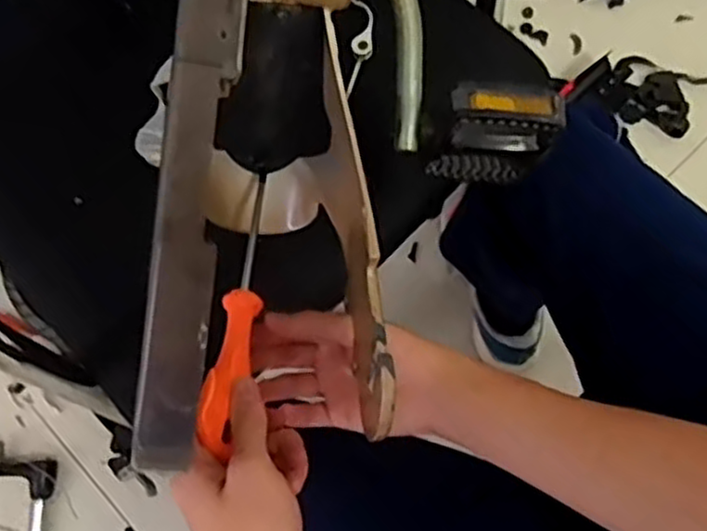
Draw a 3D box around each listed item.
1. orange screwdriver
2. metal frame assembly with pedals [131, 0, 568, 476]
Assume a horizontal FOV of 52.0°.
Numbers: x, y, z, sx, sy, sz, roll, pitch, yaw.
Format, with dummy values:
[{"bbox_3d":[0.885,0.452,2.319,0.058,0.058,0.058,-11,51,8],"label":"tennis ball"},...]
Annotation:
[{"bbox_3d":[-0.074,0.025,0.470,0.026,0.031,0.188,4,54,0],"label":"orange screwdriver"},{"bbox_3d":[-0.034,-0.114,0.427,0.252,0.231,0.368,-19,77,-5],"label":"metal frame assembly with pedals"}]

